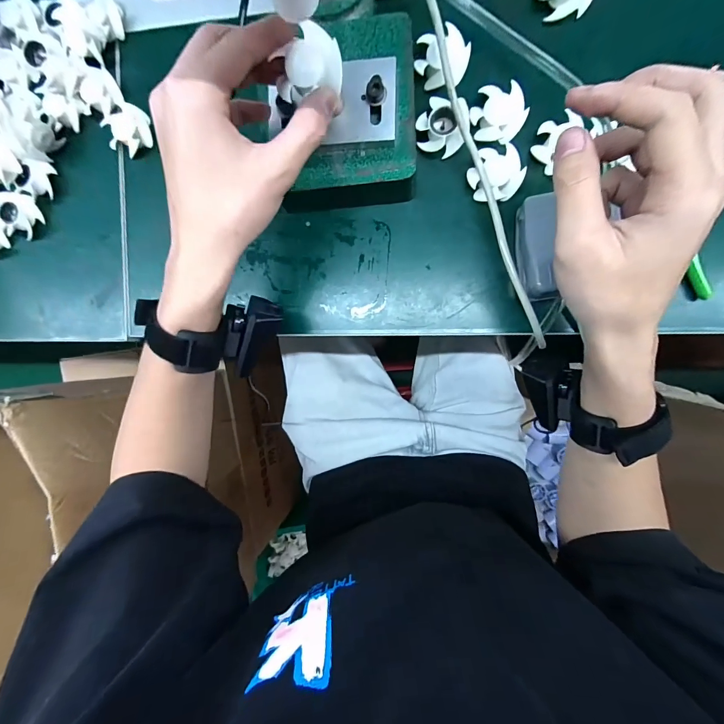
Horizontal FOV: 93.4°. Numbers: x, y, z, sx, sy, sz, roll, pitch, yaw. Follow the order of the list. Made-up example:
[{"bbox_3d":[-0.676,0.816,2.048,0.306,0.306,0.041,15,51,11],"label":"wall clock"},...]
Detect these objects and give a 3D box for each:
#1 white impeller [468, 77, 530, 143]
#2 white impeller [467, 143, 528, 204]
[{"bbox_3d":[0.115,-0.209,0.287,0.043,0.010,0.043,1,94,8],"label":"white impeller"},{"bbox_3d":[0.115,-0.161,0.294,0.041,0.016,0.046,-24,91,9],"label":"white impeller"}]

